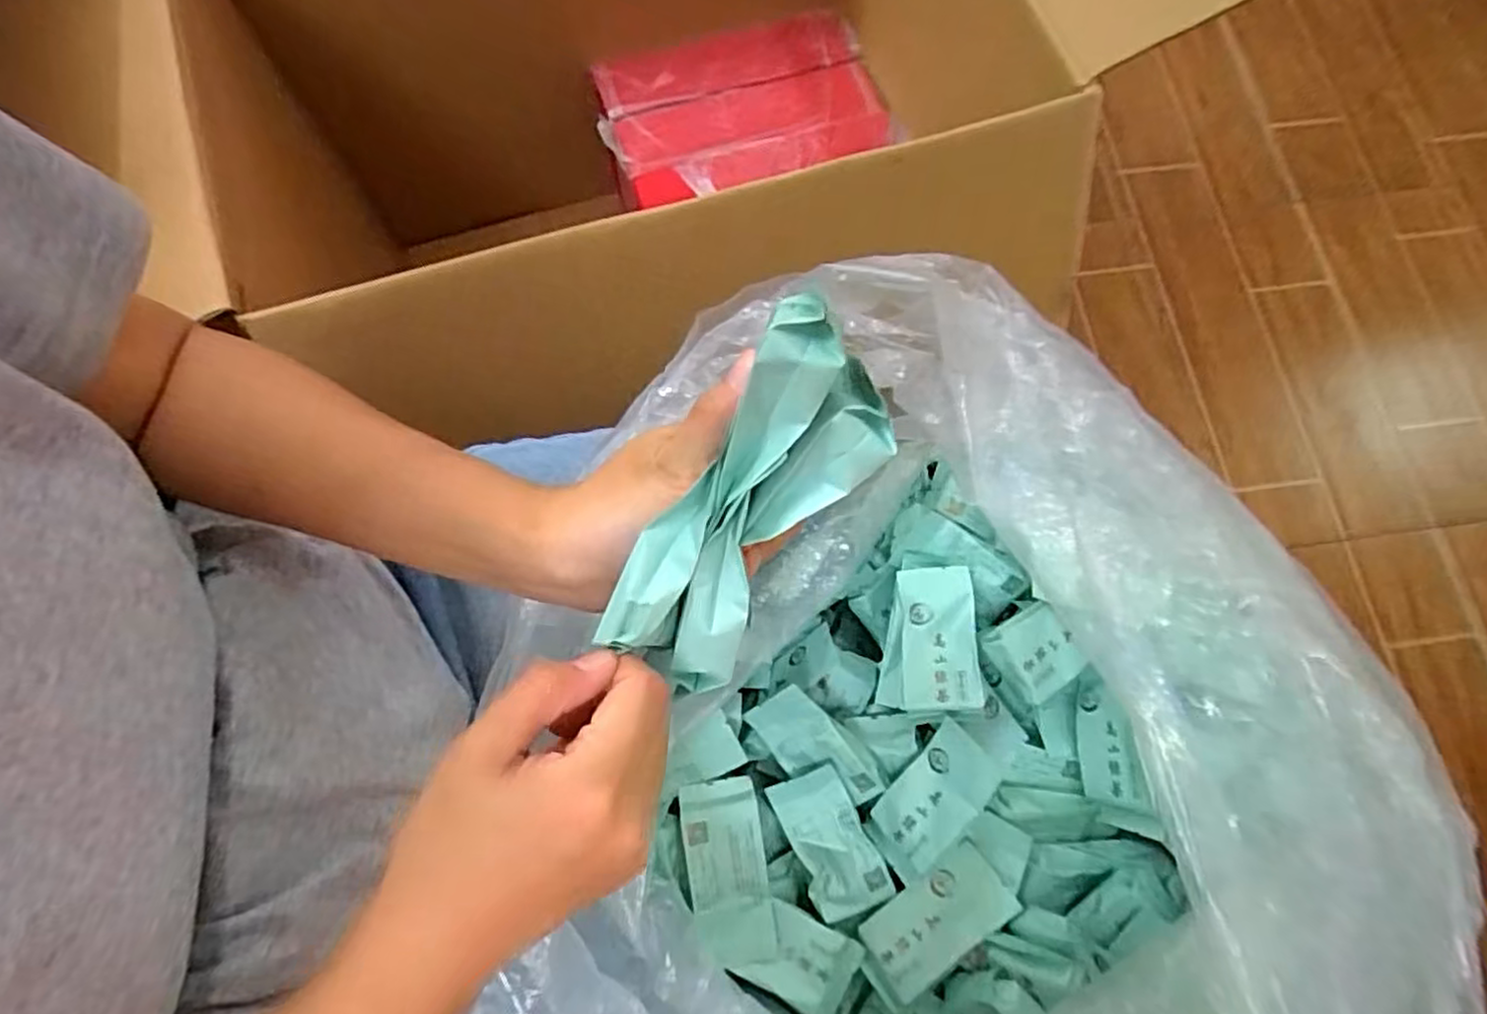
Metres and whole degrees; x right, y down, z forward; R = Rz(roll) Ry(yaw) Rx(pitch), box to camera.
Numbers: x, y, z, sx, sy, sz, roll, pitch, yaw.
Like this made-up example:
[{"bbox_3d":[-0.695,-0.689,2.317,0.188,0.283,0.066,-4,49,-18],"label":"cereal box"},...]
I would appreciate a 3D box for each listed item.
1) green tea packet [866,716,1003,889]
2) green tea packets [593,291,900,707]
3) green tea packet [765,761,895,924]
[{"bbox_3d":[0.137,0.210,0.513,0.114,0.018,0.057,-55,51,13],"label":"green tea packet"},{"bbox_3d":[0.001,0.006,0.247,0.050,0.025,0.146,33,113,7],"label":"green tea packets"},{"bbox_3d":[0.063,0.247,0.523,0.057,0.012,0.103,-23,76,-8],"label":"green tea packet"}]

